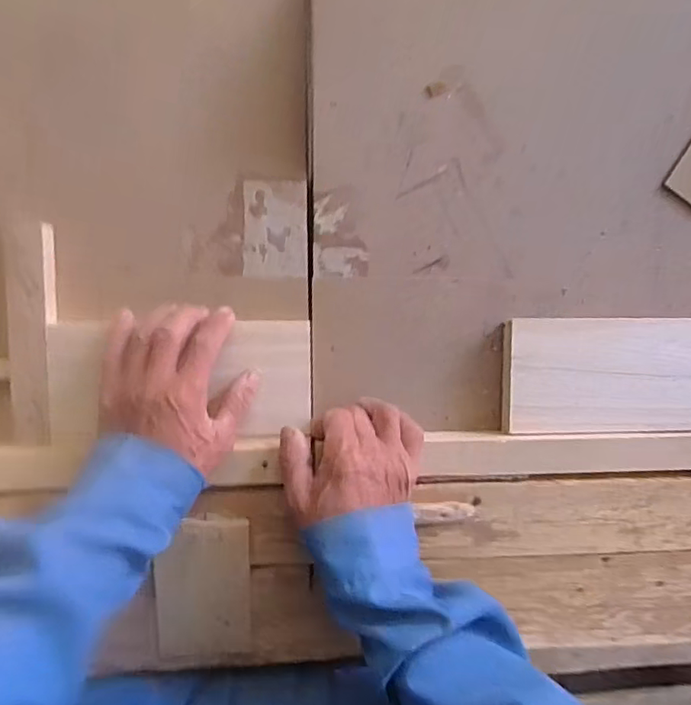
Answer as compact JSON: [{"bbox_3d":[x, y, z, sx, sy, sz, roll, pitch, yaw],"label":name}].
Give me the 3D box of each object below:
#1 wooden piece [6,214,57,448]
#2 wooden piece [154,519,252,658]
[{"bbox_3d":[-0.263,-0.016,0.467,0.032,0.031,0.182,1,97,-4],"label":"wooden piece"},{"bbox_3d":[-0.123,0.208,0.482,0.079,0.012,0.129,1,96,-5],"label":"wooden piece"}]

